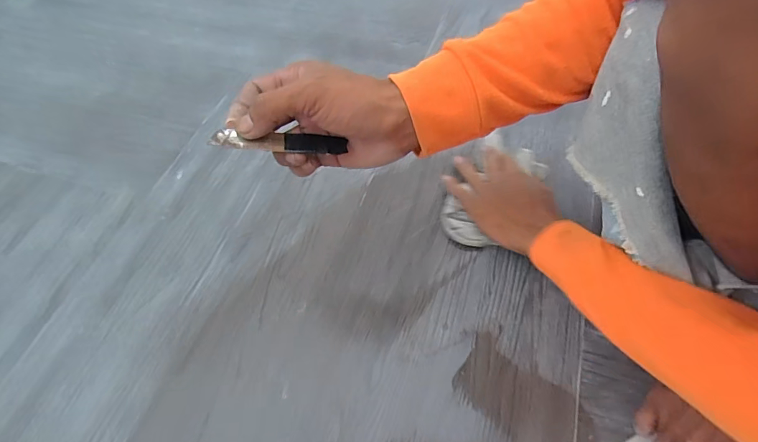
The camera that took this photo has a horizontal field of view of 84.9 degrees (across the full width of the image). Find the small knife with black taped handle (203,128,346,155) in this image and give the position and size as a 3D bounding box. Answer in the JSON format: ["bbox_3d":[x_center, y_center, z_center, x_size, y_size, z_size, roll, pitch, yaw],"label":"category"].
[{"bbox_3d":[-0.078,-0.063,0.325,0.099,0.009,0.015,-1,54,-18],"label":"small knife with black taped handle"}]

